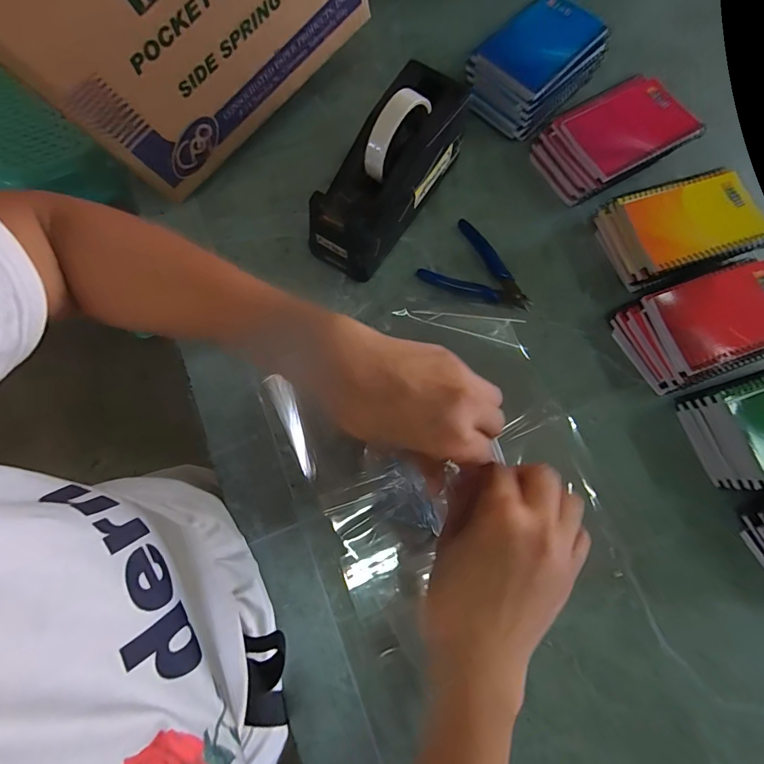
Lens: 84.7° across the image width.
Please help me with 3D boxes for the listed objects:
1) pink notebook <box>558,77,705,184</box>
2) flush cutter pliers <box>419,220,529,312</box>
[{"bbox_3d":[0.284,-0.288,0.476,0.141,0.016,0.090,-28,79,-7],"label":"pink notebook"},{"bbox_3d":[0.113,-0.132,0.471,0.123,0.007,0.086,20,78,4],"label":"flush cutter pliers"}]

